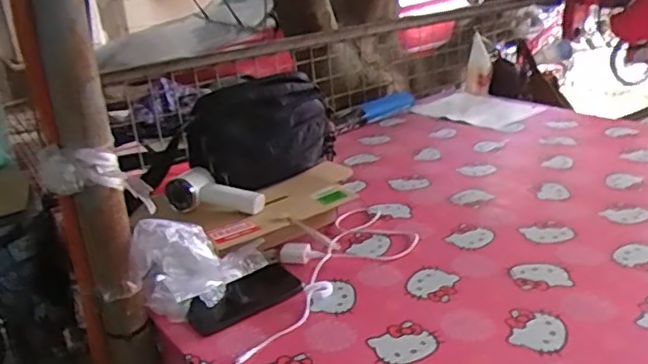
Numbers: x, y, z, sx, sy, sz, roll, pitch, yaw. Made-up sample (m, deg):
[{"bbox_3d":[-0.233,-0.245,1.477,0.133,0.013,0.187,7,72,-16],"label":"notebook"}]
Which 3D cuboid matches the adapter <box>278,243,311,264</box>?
[{"bbox_3d":[-0.046,0.112,0.973,0.048,0.023,0.031,-5,23,4],"label":"adapter"}]

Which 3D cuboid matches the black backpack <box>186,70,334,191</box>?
[{"bbox_3d":[-0.102,-0.085,1.082,0.275,0.181,0.104,-13,23,-19],"label":"black backpack"}]

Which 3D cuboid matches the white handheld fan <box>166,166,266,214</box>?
[{"bbox_3d":[-0.176,0.023,1.009,0.159,0.051,0.059,11,25,5],"label":"white handheld fan"}]

